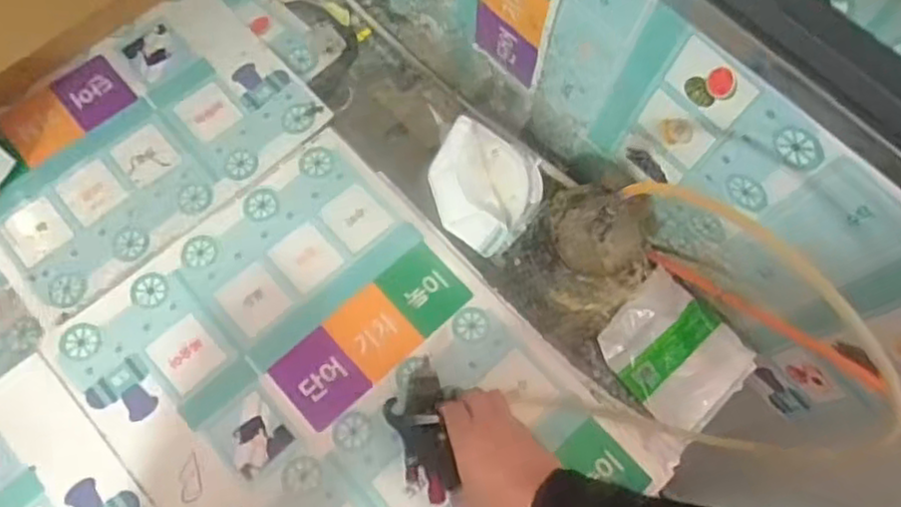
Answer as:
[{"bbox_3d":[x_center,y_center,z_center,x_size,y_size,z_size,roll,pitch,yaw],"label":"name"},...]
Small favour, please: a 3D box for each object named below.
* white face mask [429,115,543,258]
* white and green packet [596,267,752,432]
[{"bbox_3d":[0.036,-0.072,0.789,0.125,0.053,0.112,35,73,11],"label":"white face mask"},{"bbox_3d":[0.238,0.101,0.759,0.126,0.016,0.135,-41,76,-15],"label":"white and green packet"}]

